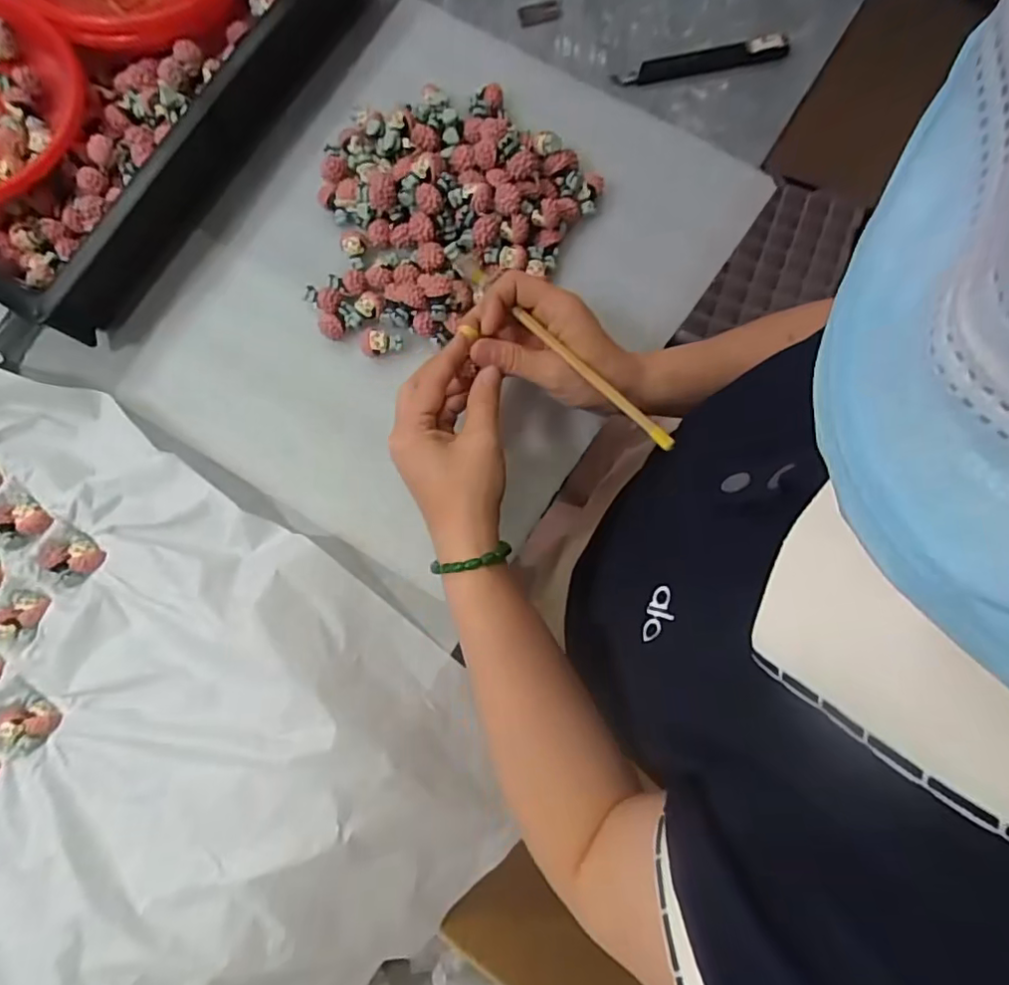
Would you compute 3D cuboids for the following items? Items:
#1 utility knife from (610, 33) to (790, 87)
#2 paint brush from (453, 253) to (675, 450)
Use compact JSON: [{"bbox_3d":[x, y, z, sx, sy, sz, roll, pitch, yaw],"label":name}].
[{"bbox_3d":[0.161,-0.348,0.469,0.142,0.013,0.019,-14,80,-4],"label":"utility knife"},{"bbox_3d":[0.033,-0.090,0.356,0.010,0.009,0.183,-44,77,-8],"label":"paint brush"}]

